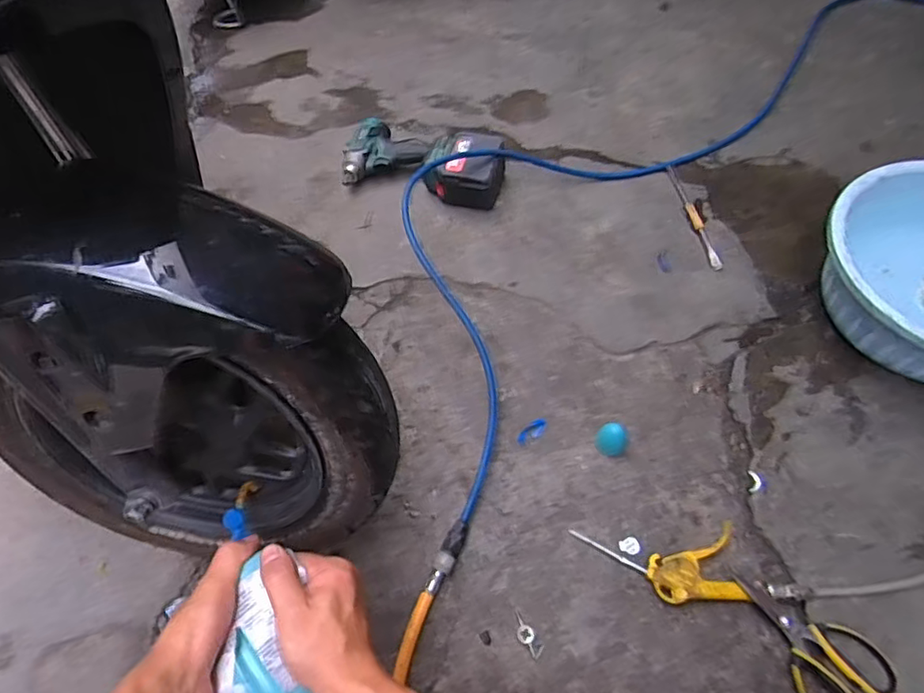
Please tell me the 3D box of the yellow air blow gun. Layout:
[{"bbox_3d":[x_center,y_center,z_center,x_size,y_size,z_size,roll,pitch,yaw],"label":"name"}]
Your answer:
[{"bbox_3d":[0.240,0.258,0.678,0.187,0.028,0.090,-3,55,1],"label":"yellow air blow gun"}]

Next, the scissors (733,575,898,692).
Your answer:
[{"bbox_3d":[0.379,0.335,0.629,0.172,0.028,0.103,37,64,24],"label":"scissors"}]

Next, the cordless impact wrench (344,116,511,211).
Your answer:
[{"bbox_3d":[-0.070,-0.333,1.028,0.287,0.089,0.133,14,61,9],"label":"cordless impact wrench"}]

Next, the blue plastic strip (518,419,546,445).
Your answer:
[{"bbox_3d":[0.096,0.117,0.783,0.046,0.005,0.022,-37,61,-21],"label":"blue plastic strip"}]

